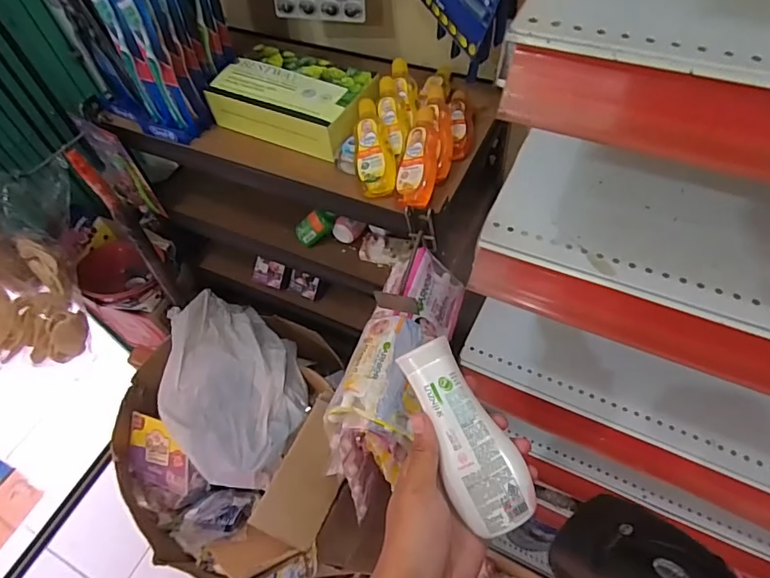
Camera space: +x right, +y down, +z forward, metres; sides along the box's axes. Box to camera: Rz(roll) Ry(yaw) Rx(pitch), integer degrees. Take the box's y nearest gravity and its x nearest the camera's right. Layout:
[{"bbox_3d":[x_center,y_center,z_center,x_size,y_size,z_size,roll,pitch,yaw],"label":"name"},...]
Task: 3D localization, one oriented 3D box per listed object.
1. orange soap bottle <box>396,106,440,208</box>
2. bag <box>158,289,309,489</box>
[{"bbox_3d":[0.044,-0.168,0.611,0.045,0.024,0.139,7,77,10],"label":"orange soap bottle"},{"bbox_3d":[-0.303,0.176,0.950,0.264,0.084,0.364,-41,62,-20],"label":"bag"}]

